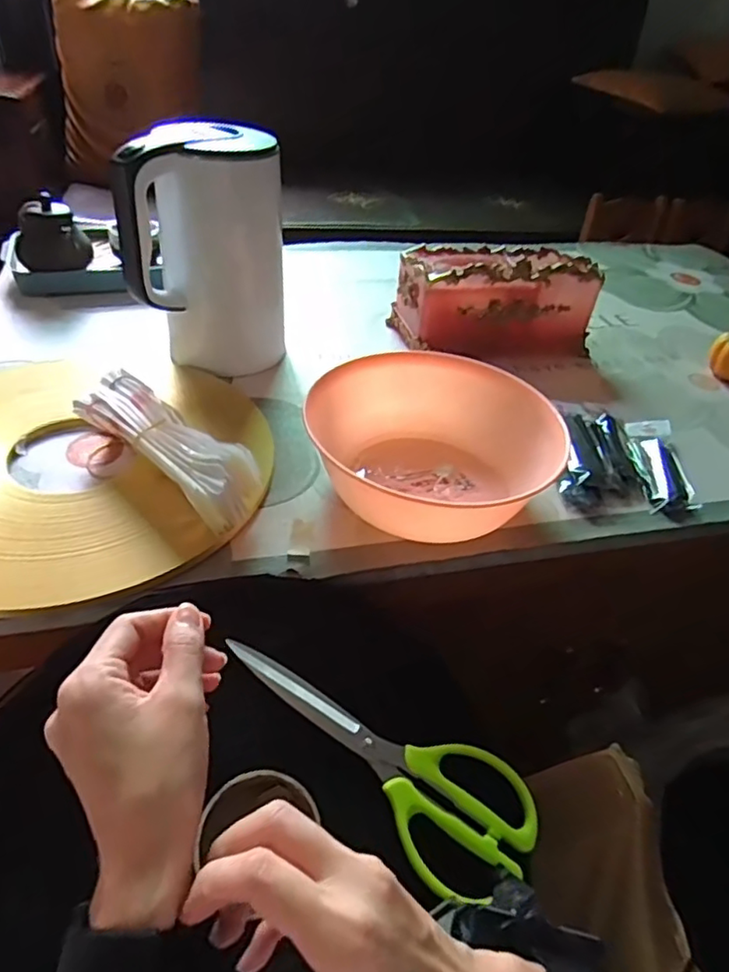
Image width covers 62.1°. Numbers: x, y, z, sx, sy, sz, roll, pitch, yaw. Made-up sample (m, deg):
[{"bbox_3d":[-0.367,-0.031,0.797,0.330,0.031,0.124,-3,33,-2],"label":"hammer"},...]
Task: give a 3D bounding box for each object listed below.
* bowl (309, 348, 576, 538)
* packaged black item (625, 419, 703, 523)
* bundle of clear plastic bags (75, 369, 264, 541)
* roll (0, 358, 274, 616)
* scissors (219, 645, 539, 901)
[{"bbox_3d":[0.073,-0.044,0.603,0.204,0.089,0.197,4,40,-3],"label":"bowl"},{"bbox_3d":[0.327,-0.027,0.673,0.050,0.021,0.174,9,40,3],"label":"packaged black item"},{"bbox_3d":[-0.187,-0.041,0.555,0.210,0.052,0.068,31,46,26],"label":"bundle of clear plastic bags"},{"bbox_3d":[-0.285,-0.035,0.592,0.371,0.025,0.366,4,39,-3],"label":"roll"},{"bbox_3d":[0.007,0.186,0.427,0.238,0.017,0.088,33,45,10],"label":"scissors"}]

